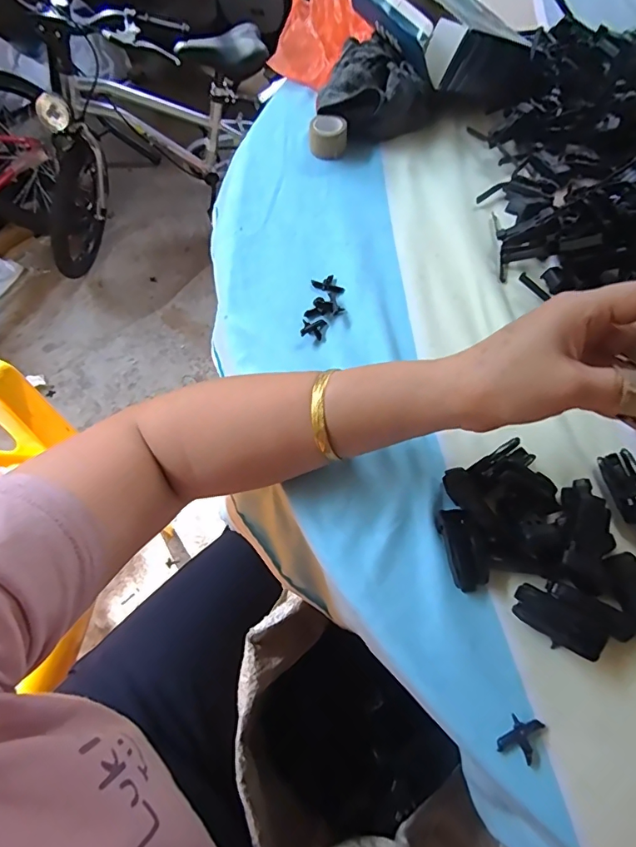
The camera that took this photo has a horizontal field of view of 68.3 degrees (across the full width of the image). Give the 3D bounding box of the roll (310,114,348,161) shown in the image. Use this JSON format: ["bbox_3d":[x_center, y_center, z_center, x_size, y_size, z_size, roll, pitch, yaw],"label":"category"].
[{"bbox_3d":[0.011,-0.284,0.466,0.035,0.025,0.035,1,63,2],"label":"roll"}]

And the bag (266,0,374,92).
[{"bbox_3d":[0.002,-0.454,0.538,0.115,0.057,0.143,-1,63,0],"label":"bag"}]

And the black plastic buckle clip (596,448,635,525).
[{"bbox_3d":[0.199,0.040,0.302,0.022,0.011,0.046,-12,63,-5],"label":"black plastic buckle clip"}]

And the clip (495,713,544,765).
[{"bbox_3d":[0.106,0.164,0.245,0.018,0.005,0.023,28,66,14],"label":"clip"}]

